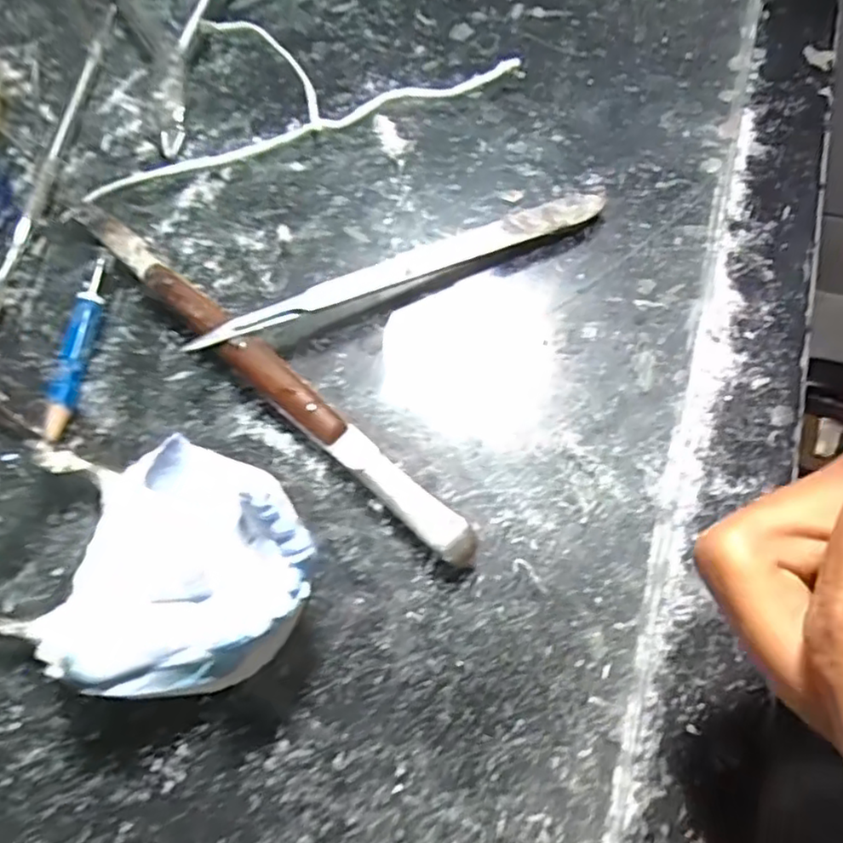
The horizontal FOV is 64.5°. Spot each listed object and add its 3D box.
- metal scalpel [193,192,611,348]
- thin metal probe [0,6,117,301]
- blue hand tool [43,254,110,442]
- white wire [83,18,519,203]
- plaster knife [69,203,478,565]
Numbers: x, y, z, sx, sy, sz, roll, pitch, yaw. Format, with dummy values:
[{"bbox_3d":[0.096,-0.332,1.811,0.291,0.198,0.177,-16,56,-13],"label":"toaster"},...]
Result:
[{"bbox_3d":[-0.005,-0.049,0.210,0.134,0.010,0.013,-22,69,-7],"label":"metal scalpel"},{"bbox_3d":[-0.130,-0.098,0.238,0.009,0.004,0.142,6,68,4],"label":"thin metal probe"},{"bbox_3d":[-0.107,-0.023,0.204,0.011,0.008,0.060,3,68,3],"label":"blue hand tool"},{"bbox_3d":[-0.050,-0.128,0.246,0.157,0.009,0.061,-18,68,-6],"label":"white wire"},{"bbox_3d":[-0.049,-0.018,0.199,0.168,0.008,0.012,41,74,16],"label":"plaster knife"}]

